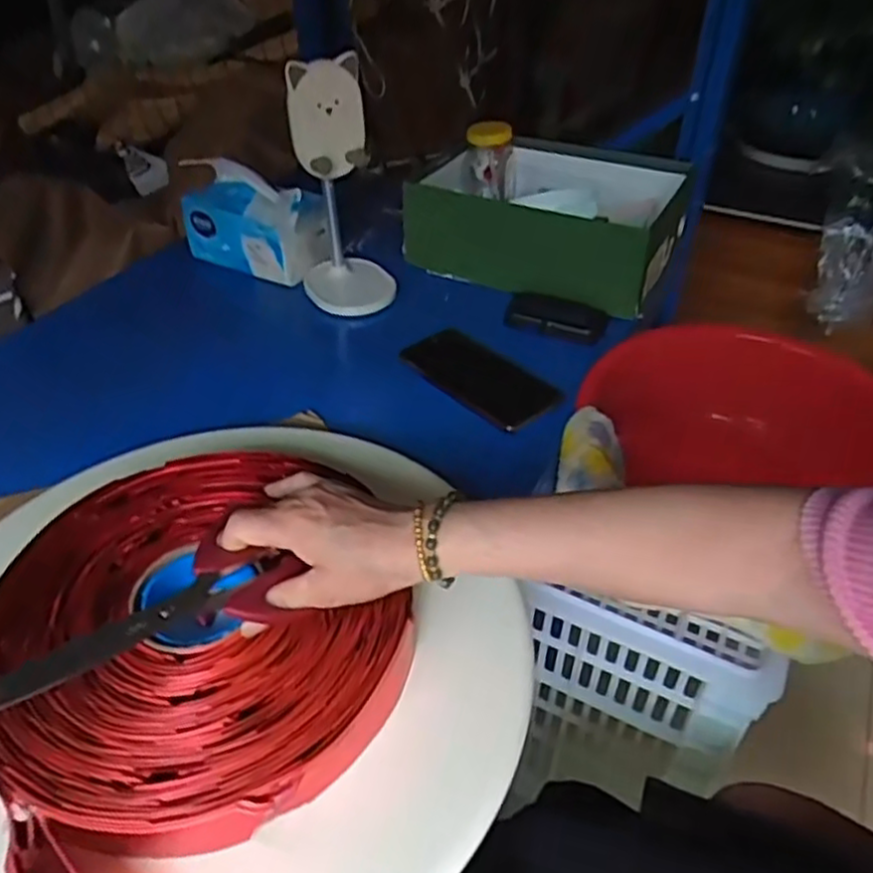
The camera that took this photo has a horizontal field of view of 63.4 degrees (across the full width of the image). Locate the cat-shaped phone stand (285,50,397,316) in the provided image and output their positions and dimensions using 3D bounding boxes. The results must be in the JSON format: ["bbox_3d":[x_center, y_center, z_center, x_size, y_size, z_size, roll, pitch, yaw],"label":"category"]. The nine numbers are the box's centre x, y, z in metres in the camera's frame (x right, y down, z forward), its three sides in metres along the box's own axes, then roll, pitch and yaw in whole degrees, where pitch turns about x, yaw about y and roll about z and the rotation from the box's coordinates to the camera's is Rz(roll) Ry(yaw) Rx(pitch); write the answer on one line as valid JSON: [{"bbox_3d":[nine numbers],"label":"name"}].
[{"bbox_3d":[-0.104,-0.273,0.778,0.102,0.241,0.110,-6,42,-7],"label":"cat-shaped phone stand"}]

